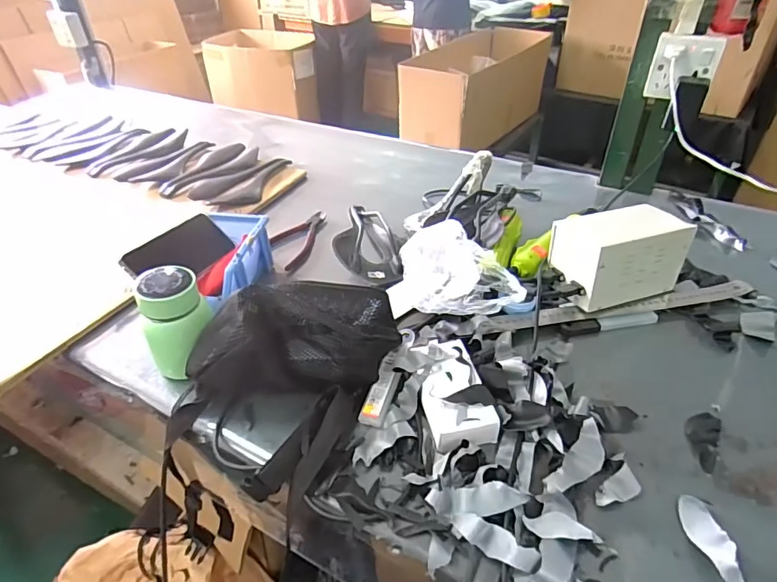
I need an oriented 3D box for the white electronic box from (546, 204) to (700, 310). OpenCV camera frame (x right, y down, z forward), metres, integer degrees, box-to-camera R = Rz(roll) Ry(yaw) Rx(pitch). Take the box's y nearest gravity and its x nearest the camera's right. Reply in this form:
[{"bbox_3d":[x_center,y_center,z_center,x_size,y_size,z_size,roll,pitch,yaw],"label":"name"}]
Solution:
[{"bbox_3d":[0.307,-0.052,0.642,0.156,0.094,0.100,-14,41,-15],"label":"white electronic box"}]

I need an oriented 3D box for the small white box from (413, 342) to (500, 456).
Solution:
[{"bbox_3d":[0.067,0.103,0.510,0.064,0.031,0.131,-8,39,-7],"label":"small white box"}]

